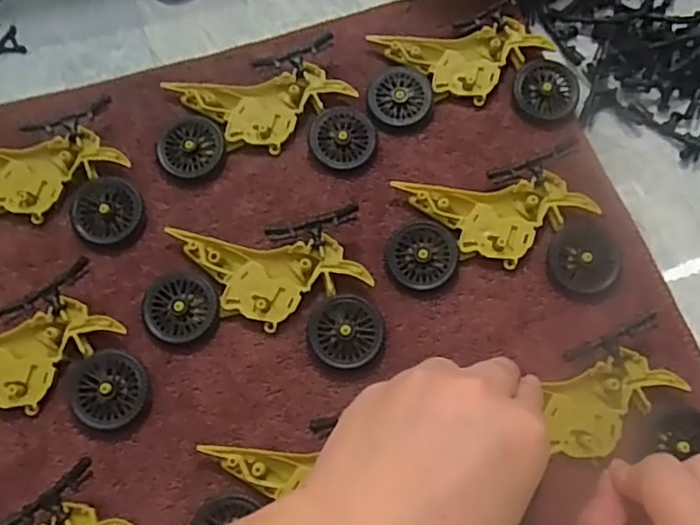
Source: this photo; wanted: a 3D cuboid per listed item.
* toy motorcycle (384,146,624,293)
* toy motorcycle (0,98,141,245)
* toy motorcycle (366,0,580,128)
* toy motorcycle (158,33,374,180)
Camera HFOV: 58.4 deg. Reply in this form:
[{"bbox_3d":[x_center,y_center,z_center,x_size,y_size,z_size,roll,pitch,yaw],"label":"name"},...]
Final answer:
[{"bbox_3d":[0.078,-0.016,0.329,0.114,0.014,0.074,-10,70,-4],"label":"toy motorcycle"},{"bbox_3d":[-0.172,-0.046,0.341,0.113,0.020,0.074,-2,70,-1],"label":"toy motorcycle"},{"bbox_3d":[0.070,-0.114,0.370,0.116,0.020,0.069,-3,70,-2],"label":"toy motorcycle"},{"bbox_3d":[-0.048,-0.083,0.357,0.113,0.021,0.074,-7,70,-3],"label":"toy motorcycle"}]

